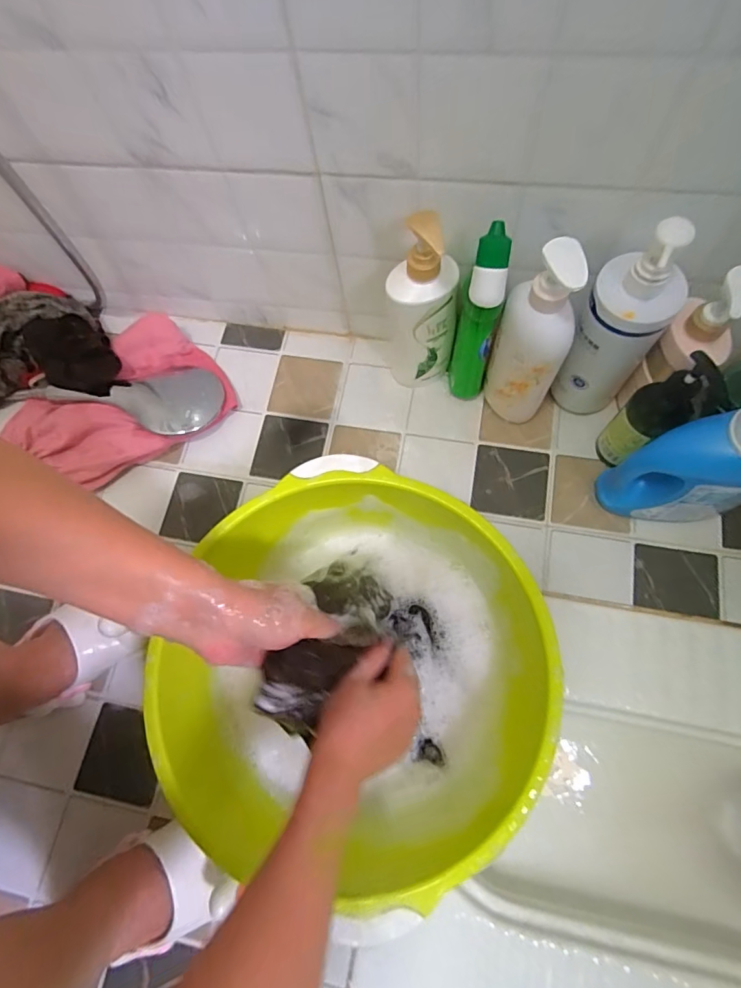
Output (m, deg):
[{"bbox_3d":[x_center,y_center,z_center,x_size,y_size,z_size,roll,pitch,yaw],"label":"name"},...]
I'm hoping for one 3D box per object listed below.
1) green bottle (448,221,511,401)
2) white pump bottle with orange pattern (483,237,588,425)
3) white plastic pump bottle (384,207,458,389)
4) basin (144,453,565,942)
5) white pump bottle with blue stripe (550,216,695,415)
[{"bbox_3d":[0.120,-0.188,0.547,0.050,0.242,0.059,7,72,6],"label":"green bottle"},{"bbox_3d":[0.174,-0.160,0.528,0.077,0.262,0.058,20,74,12],"label":"white pump bottle with orange pattern"},{"bbox_3d":[0.060,-0.226,0.565,0.081,0.246,0.089,-3,71,3],"label":"white plastic pump bottle"},{"bbox_3d":[-0.010,0.169,0.479,0.335,0.150,0.343,-2,71,5],"label":"basin"},{"bbox_3d":[0.265,-0.174,0.525,0.084,0.269,0.076,38,79,16],"label":"white pump bottle with blue stripe"}]

